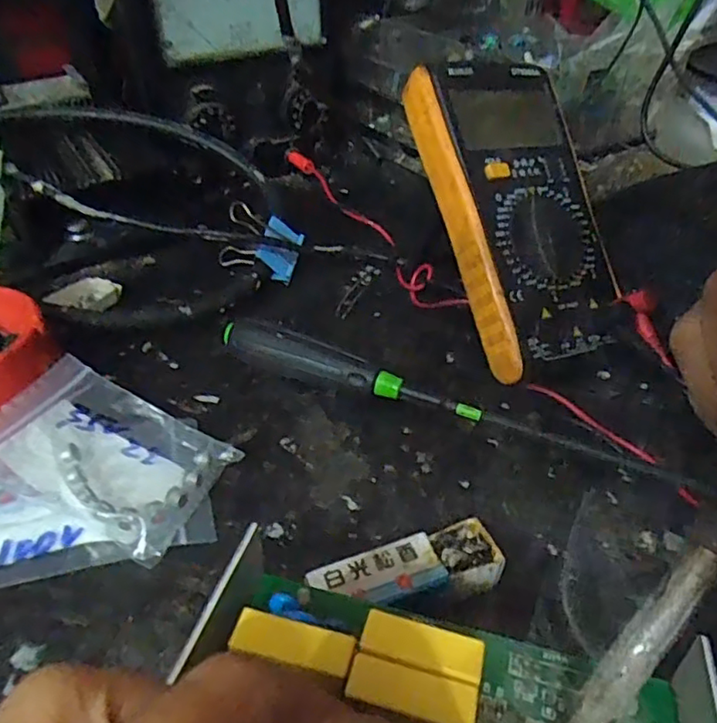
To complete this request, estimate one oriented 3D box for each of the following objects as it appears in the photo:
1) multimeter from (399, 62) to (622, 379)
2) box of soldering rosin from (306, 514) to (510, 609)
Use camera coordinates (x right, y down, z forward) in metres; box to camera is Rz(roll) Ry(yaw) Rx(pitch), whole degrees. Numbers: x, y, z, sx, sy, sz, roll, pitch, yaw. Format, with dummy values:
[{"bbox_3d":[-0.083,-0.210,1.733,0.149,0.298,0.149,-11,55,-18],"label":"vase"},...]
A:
[{"bbox_3d":[0.083,-0.081,0.316,0.081,0.025,0.160,-14,82,-22],"label":"multimeter"},{"bbox_3d":[0.018,0.079,0.218,0.066,0.020,0.025,-11,41,-15],"label":"box of soldering rosin"}]

